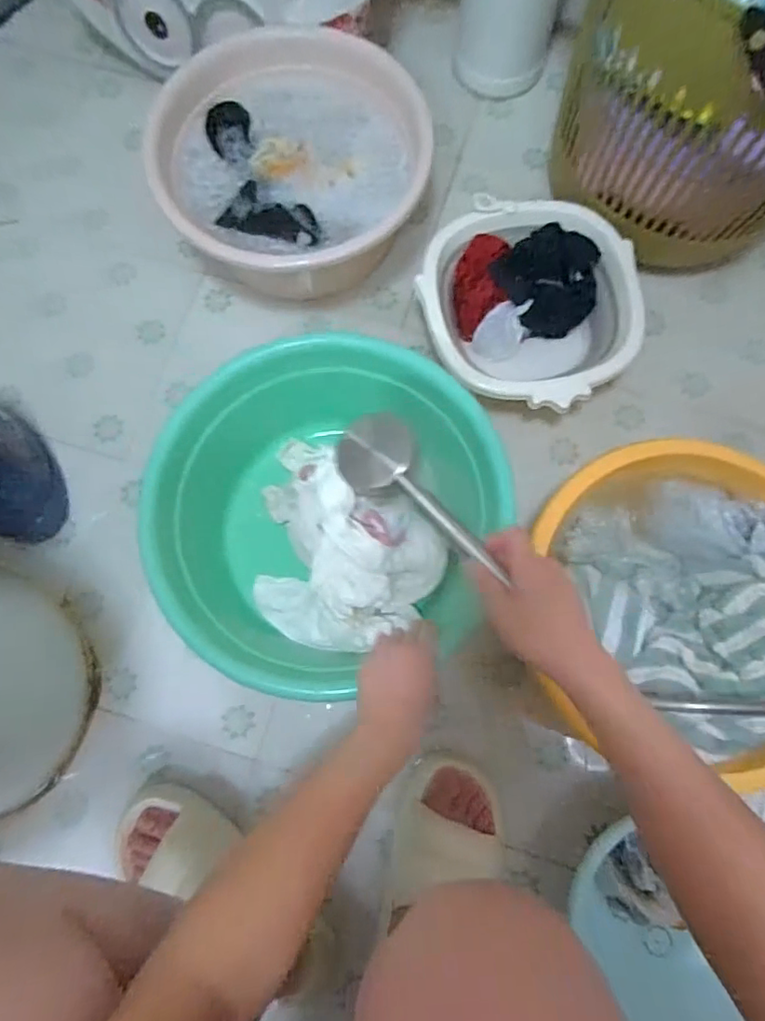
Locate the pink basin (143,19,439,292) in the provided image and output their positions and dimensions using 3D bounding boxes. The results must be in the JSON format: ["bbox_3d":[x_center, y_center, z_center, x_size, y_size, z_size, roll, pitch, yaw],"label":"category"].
[{"bbox_3d":[-0.115,-0.453,0.746,0.332,0.137,0.314,0,76,0],"label":"pink basin"}]

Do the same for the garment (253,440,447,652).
[{"bbox_3d":[-0.063,0.047,0.641,0.243,0.121,0.201,30,78,7],"label":"garment"}]

